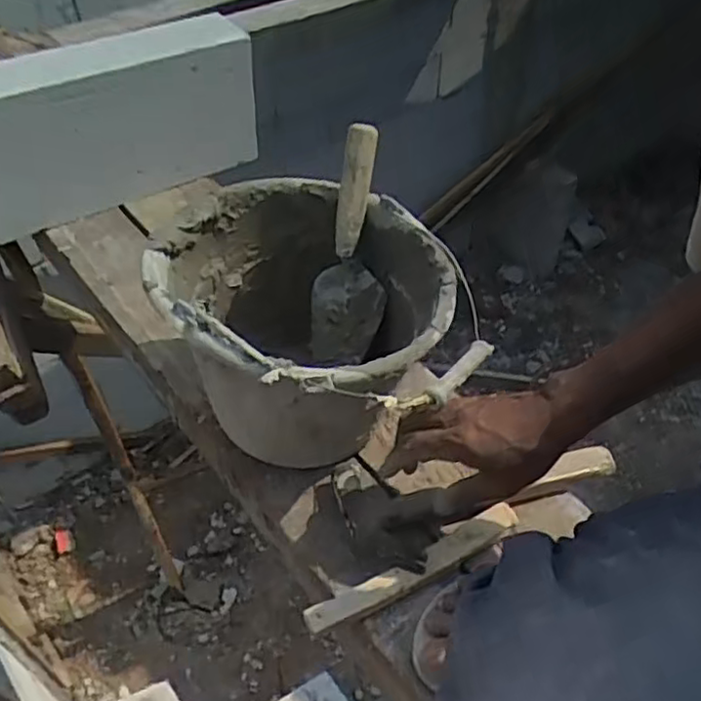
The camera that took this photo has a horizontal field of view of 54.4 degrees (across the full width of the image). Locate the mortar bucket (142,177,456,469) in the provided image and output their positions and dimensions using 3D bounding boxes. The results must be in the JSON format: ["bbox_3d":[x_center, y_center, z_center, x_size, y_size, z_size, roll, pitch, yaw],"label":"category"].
[{"bbox_3d":[-0.048,-0.016,0.686,0.284,0.196,0.240,28,52,26],"label":"mortar bucket"}]

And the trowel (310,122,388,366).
[{"bbox_3d":[0.007,-0.099,0.728,0.078,0.268,0.055,11,18,-4],"label":"trowel"}]

